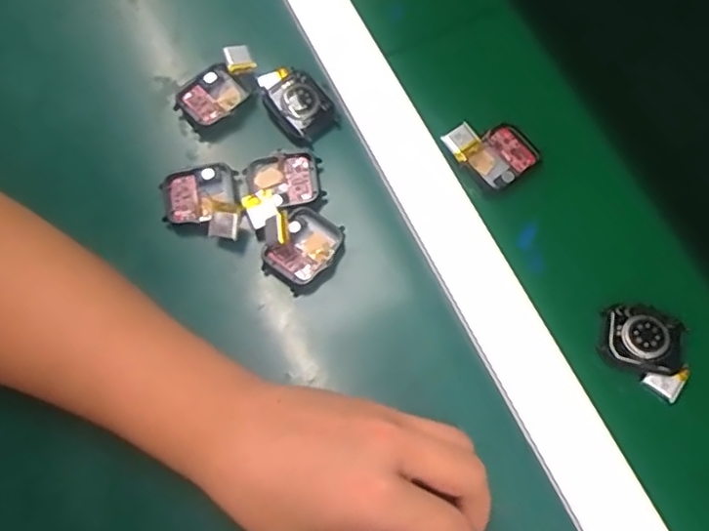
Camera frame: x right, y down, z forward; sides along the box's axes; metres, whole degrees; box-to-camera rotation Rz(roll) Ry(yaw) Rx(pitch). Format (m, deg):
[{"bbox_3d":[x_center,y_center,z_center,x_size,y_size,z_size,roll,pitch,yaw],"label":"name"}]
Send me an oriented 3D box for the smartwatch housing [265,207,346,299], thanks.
[{"bbox_3d":[-0.030,-0.009,0.371,0.034,0.009,0.047,34,75,12],"label":"smartwatch housing"}]

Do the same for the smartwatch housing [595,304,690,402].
[{"bbox_3d":[0.165,0.045,0.351,0.055,0.008,0.040,35,83,9],"label":"smartwatch housing"}]

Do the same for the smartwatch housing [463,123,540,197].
[{"bbox_3d":[0.091,-0.066,0.391,0.044,0.007,0.034,-37,79,-5],"label":"smartwatch housing"}]

